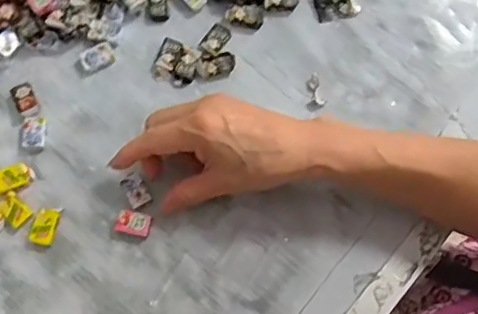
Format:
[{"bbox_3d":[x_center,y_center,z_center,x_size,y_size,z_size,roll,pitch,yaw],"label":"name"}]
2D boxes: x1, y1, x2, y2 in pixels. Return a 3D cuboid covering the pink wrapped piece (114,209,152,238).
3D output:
[{"bbox_3d":[-0.082,0.051,0.438,0.026,0.008,0.018,13,77,3],"label":"pink wrapped piece"}]

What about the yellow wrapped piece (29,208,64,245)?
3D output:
[{"bbox_3d":[-0.149,0.053,0.438,0.018,0.008,0.029,13,77,3],"label":"yellow wrapped piece"}]

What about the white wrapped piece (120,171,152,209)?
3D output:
[{"bbox_3d":[-0.081,0.026,0.442,0.016,0.006,0.026,-30,79,-7],"label":"white wrapped piece"}]

